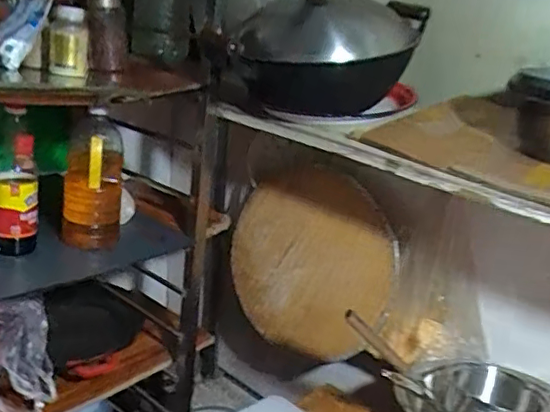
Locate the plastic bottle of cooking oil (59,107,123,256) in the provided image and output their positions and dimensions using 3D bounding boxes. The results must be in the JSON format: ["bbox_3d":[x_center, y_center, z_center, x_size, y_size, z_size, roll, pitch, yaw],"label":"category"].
[{"bbox_3d":[-0.353,-0.046,1.115,0.099,0.258,0.086,11,20,13],"label":"plastic bottle of cooking oil"}]

